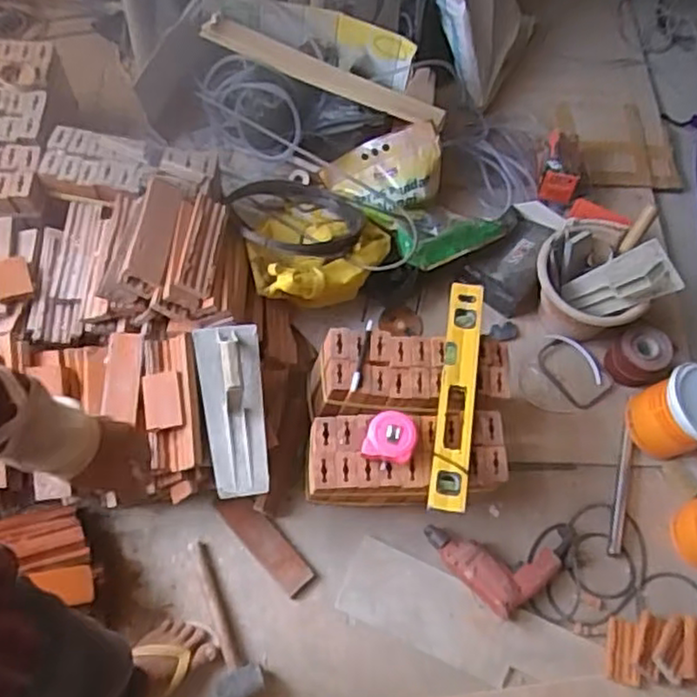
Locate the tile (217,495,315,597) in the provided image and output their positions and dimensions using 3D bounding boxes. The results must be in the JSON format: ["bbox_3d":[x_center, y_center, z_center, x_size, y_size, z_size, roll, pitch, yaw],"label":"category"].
[{"bbox_3d":[-0.160,0.368,1.303,0.061,0.017,0.224,-39,73,-19],"label":"tile"}]

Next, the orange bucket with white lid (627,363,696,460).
[{"bbox_3d":[0.677,0.135,1.383,0.141,0.187,0.155,1,65,-3],"label":"orange bucket with white lid"}]

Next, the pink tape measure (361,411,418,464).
[{"bbox_3d":[0.072,0.150,1.158,0.083,0.037,0.083,17,64,3],"label":"pink tape measure"}]

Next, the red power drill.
[{"bbox_3d":[0.272,0.426,1.283,0.254,0.059,0.133,11,65,1],"label":"red power drill"}]

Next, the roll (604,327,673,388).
[{"bbox_3d":[0.632,0.014,1.474,0.118,0.090,0.115,41,69,14],"label":"roll"}]

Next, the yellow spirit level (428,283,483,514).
[{"bbox_3d":[0.196,0.077,1.209,0.063,0.032,0.426,10,64,-1],"label":"yellow spirit level"}]

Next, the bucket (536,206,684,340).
[{"bbox_3d":[0.538,-0.165,1.472,0.223,0.254,0.233,1,65,-3],"label":"bucket"}]

